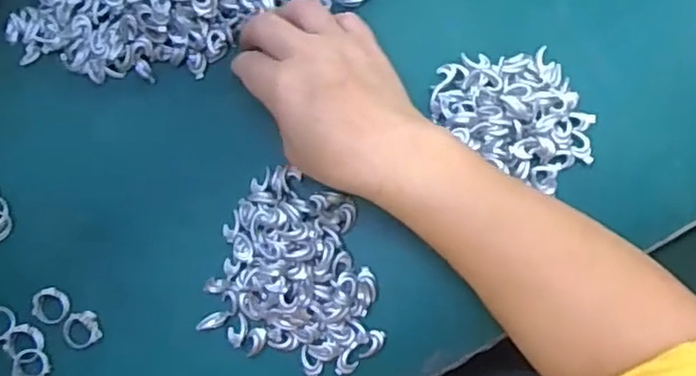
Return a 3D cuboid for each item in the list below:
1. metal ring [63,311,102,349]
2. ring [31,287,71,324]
[{"bbox_3d":[-0.168,0.090,0.415,0.023,0.007,0.022,0,85,5],"label":"metal ring"},{"bbox_3d":[-0.188,0.075,0.418,0.023,0.007,0.022,0,85,5],"label":"ring"}]

